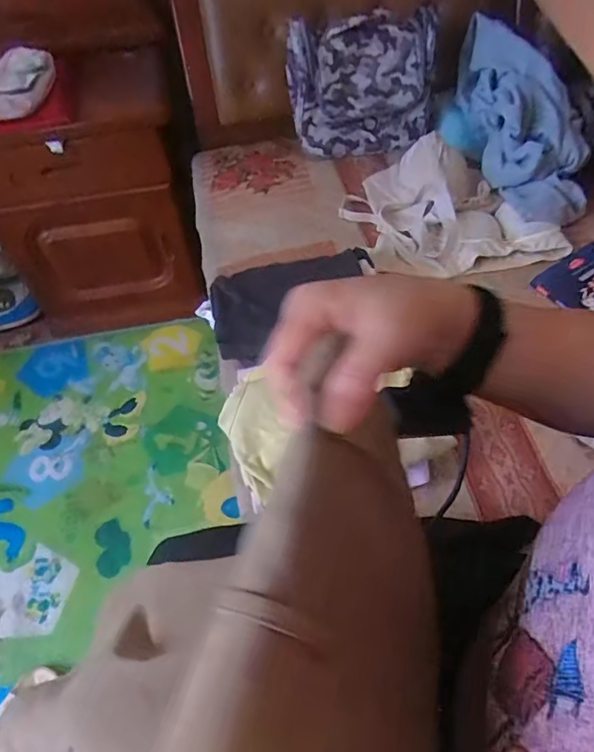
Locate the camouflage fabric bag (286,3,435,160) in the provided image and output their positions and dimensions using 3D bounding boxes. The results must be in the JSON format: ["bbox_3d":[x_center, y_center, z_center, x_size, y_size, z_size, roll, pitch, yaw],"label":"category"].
[{"bbox_3d":[0.111,-0.502,0.918,0.252,0.208,0.050,4,55,7],"label":"camouflage fabric bag"}]

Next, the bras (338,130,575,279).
[{"bbox_3d":[0.227,-0.274,0.822,0.253,0.094,0.326,-27,57,-15],"label":"bras"}]

